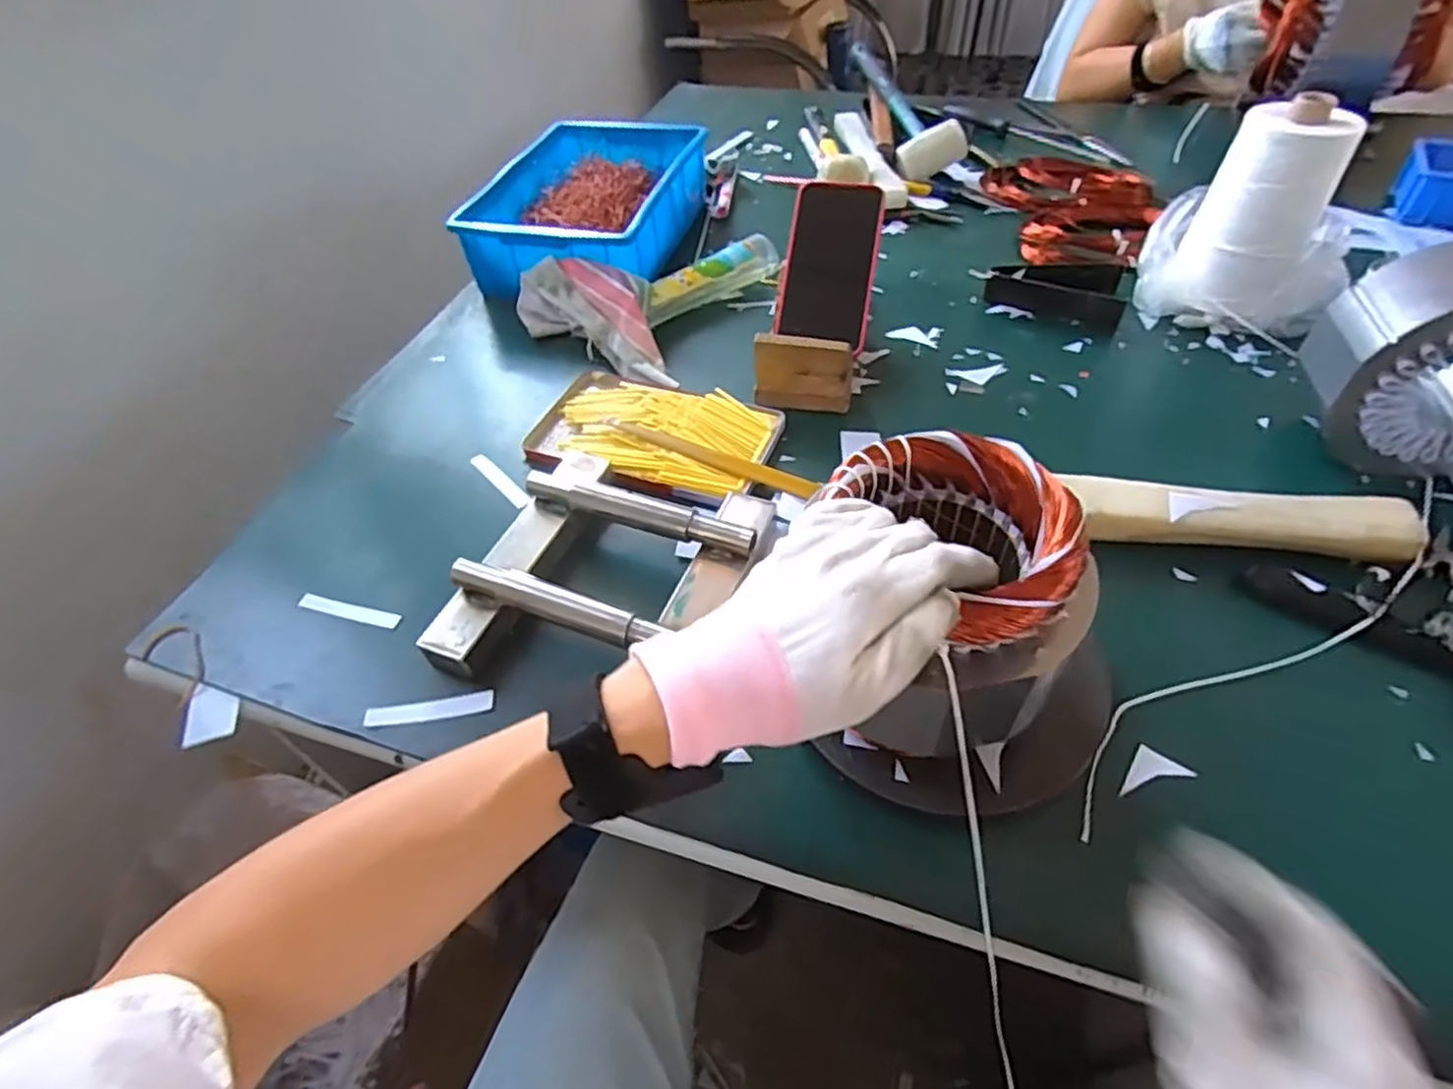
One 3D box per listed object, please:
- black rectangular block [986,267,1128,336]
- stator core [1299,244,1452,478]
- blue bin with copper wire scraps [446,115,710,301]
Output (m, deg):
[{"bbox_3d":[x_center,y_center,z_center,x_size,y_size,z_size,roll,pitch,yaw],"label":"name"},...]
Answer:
[{"bbox_3d":[0.335,-0.258,0.717,0.126,0.027,0.078,22,54,22],"label":"black rectangular block"},{"bbox_3d":[0.507,-0.128,0.504,0.153,0.149,0.077,6,50,10],"label":"stator core"},{"bbox_3d":[-0.154,-0.389,0.830,0.203,0.085,0.312,9,51,12],"label":"blue bin with copper wire scraps"}]

